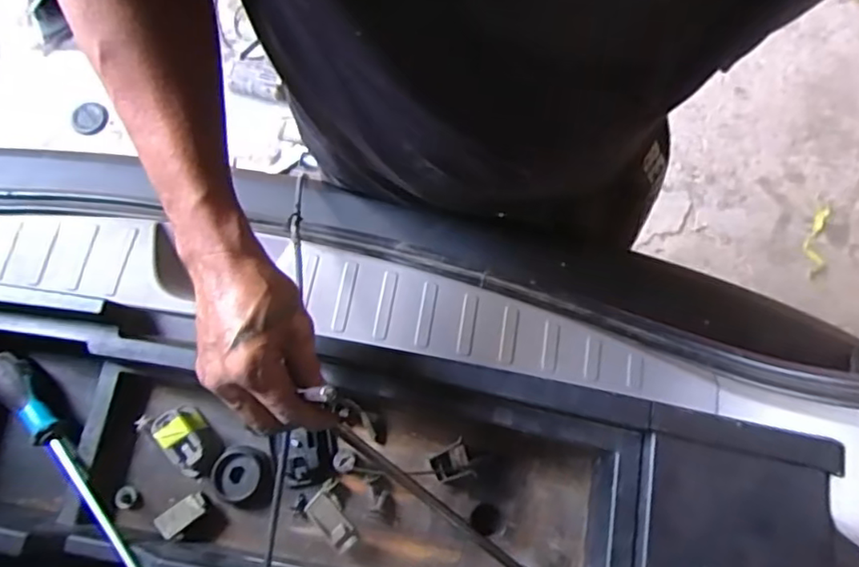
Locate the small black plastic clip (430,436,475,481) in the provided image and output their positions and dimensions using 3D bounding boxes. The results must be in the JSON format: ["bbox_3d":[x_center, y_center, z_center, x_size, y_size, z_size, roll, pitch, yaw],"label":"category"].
[{"bbox_3d":[0.019,0.162,0.551,0.034,0.020,0.033,-20,75,-4],"label":"small black plastic clip"}]

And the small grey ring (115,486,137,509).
[{"bbox_3d":[-0.282,0.199,0.564,0.016,0.010,0.020,0,74,2],"label":"small grey ring"}]

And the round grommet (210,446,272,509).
[{"bbox_3d":[-0.170,0.176,0.551,0.052,0.015,0.052,0,74,2],"label":"round grommet"}]

